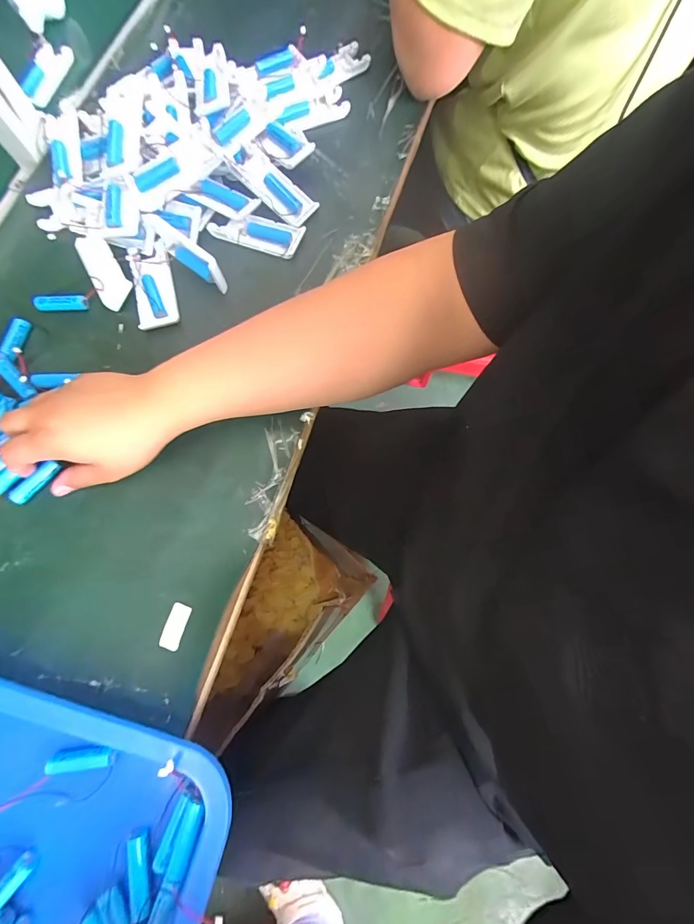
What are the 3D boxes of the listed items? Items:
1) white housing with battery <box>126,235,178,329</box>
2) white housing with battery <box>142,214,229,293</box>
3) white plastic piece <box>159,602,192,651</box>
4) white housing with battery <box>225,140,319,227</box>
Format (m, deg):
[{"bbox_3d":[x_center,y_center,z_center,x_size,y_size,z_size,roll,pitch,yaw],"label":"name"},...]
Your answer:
[{"bbox_3d":[-0.207,-0.191,0.413,0.043,0.014,0.101,-15,74,-3],"label":"white housing with battery"},{"bbox_3d":[-0.174,-0.226,0.416,0.109,0.033,0.019,41,79,12],"label":"white housing with battery"},{"bbox_3d":[-0.147,0.141,0.334,0.019,0.004,0.036,15,75,6],"label":"white plastic piece"},{"bbox_3d":[-0.082,-0.312,0.436,0.105,0.020,0.044,40,82,-3],"label":"white housing with battery"}]

